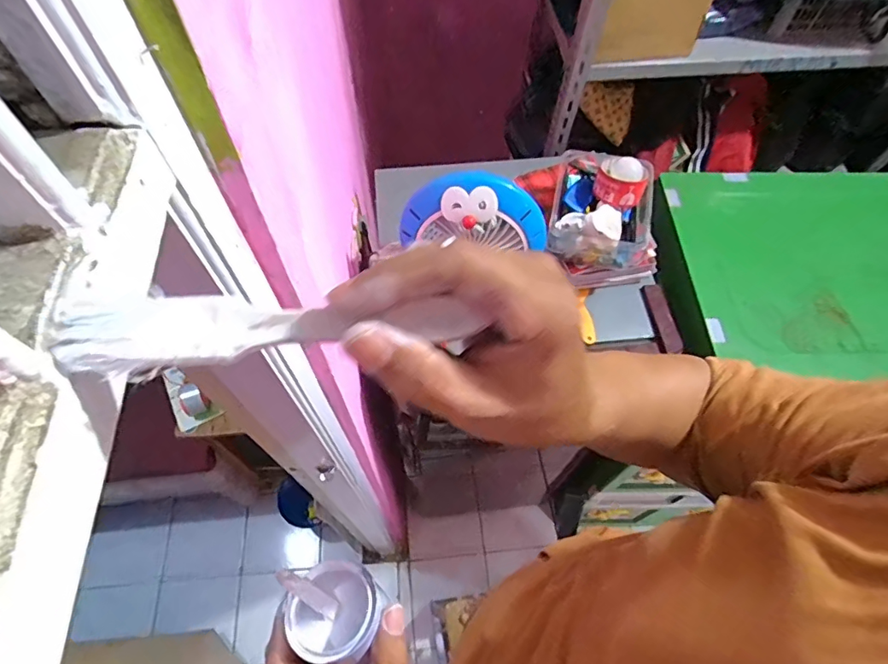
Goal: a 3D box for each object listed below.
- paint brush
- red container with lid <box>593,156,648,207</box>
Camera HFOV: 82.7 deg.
[{"bbox_3d":[-0.067,-0.003,0.184,0.157,0.011,0.026,-3,61,3],"label":"paint brush"},{"bbox_3d":[0.307,-0.263,0.877,0.088,0.058,0.080,29,64,14],"label":"red container with lid"}]

